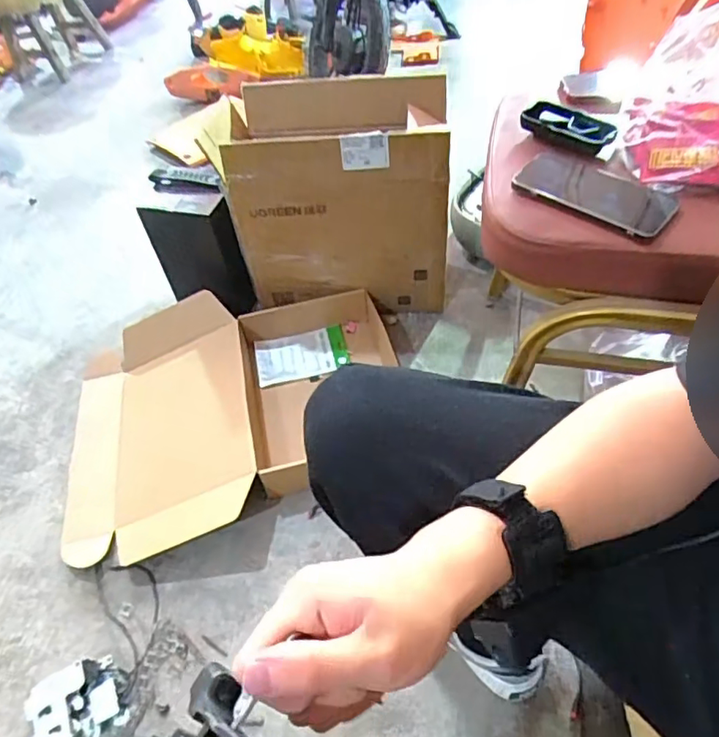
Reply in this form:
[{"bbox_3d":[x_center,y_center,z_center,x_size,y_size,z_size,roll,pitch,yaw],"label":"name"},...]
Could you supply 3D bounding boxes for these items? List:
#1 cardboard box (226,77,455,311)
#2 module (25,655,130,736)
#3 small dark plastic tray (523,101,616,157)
[{"bbox_3d":[-0.029,-0.321,1.102,0.376,0.398,0.228,-1,50,6],"label":"cardboard box"},{"bbox_3d":[-0.373,0.445,0.753,0.127,0.030,0.099,-20,51,-11],"label":"module"},{"bbox_3d":[0.254,-0.297,0.696,0.112,0.031,0.055,19,55,21],"label":"small dark plastic tray"}]

